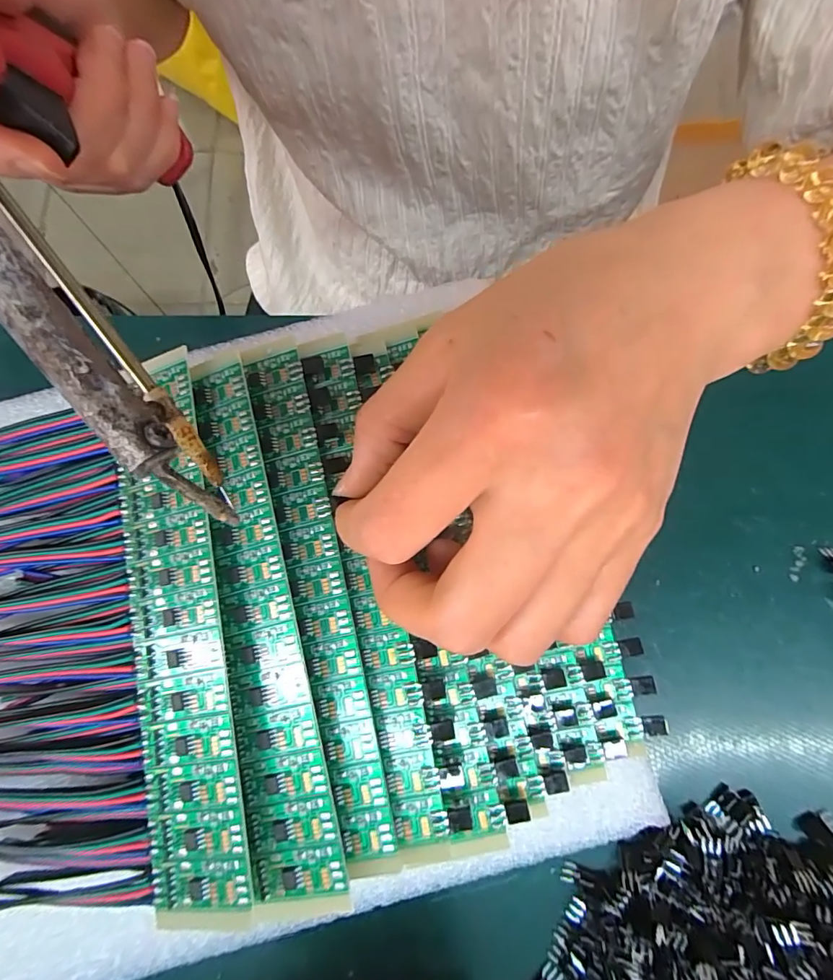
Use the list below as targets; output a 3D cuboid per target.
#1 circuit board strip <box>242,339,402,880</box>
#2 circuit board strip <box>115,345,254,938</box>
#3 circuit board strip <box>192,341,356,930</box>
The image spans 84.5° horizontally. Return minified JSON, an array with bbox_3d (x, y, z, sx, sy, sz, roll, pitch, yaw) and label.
[{"bbox_3d":[-0.032,0.029,0.145,0.019,0.005,0.162,-13,80,-2],"label":"circuit board strip"},{"bbox_3d":[-0.074,0.038,0.136,0.032,0.005,0.164,-12,80,-1],"label":"circuit board strip"},{"bbox_3d":[-0.048,0.036,0.139,0.027,0.004,0.164,-14,80,10],"label":"circuit board strip"}]

